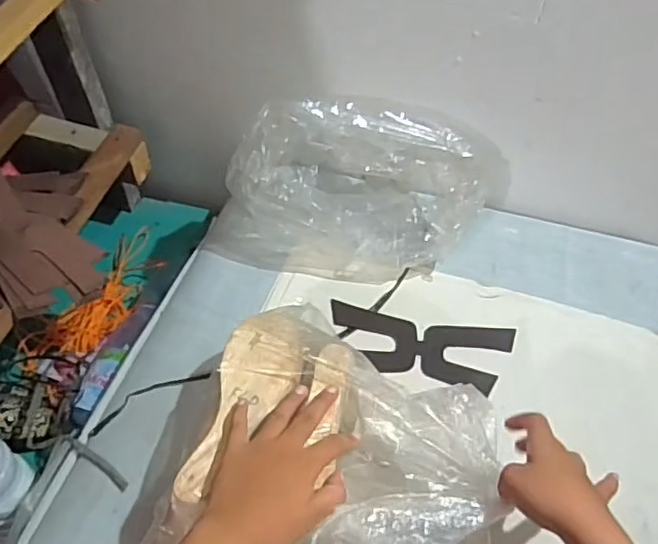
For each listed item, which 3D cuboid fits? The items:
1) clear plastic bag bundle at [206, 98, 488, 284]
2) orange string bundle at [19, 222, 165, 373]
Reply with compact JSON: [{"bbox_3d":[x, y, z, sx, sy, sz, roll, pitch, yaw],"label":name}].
[{"bbox_3d":[0.024,-0.111,0.758,0.353,0.177,0.167,4,54,4],"label":"clear plastic bag bundle"},{"bbox_3d":[-0.334,0.040,0.896,0.076,0.034,0.278,22,57,16],"label":"orange string bundle"}]

